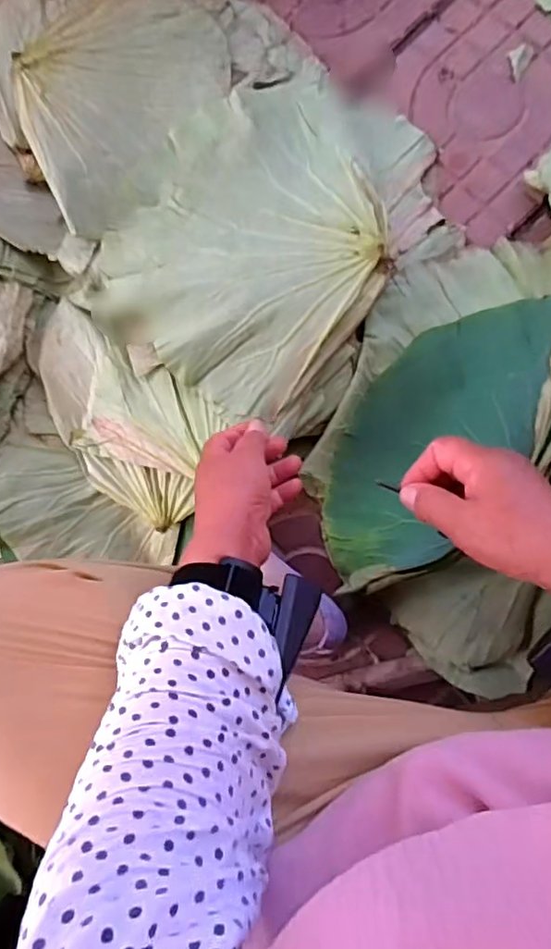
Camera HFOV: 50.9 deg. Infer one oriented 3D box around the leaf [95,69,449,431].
[{"bbox_3d":[0.001,-0.318,0.755,0.370,0.139,0.457,34,92,10],"label":"leaf"}]

